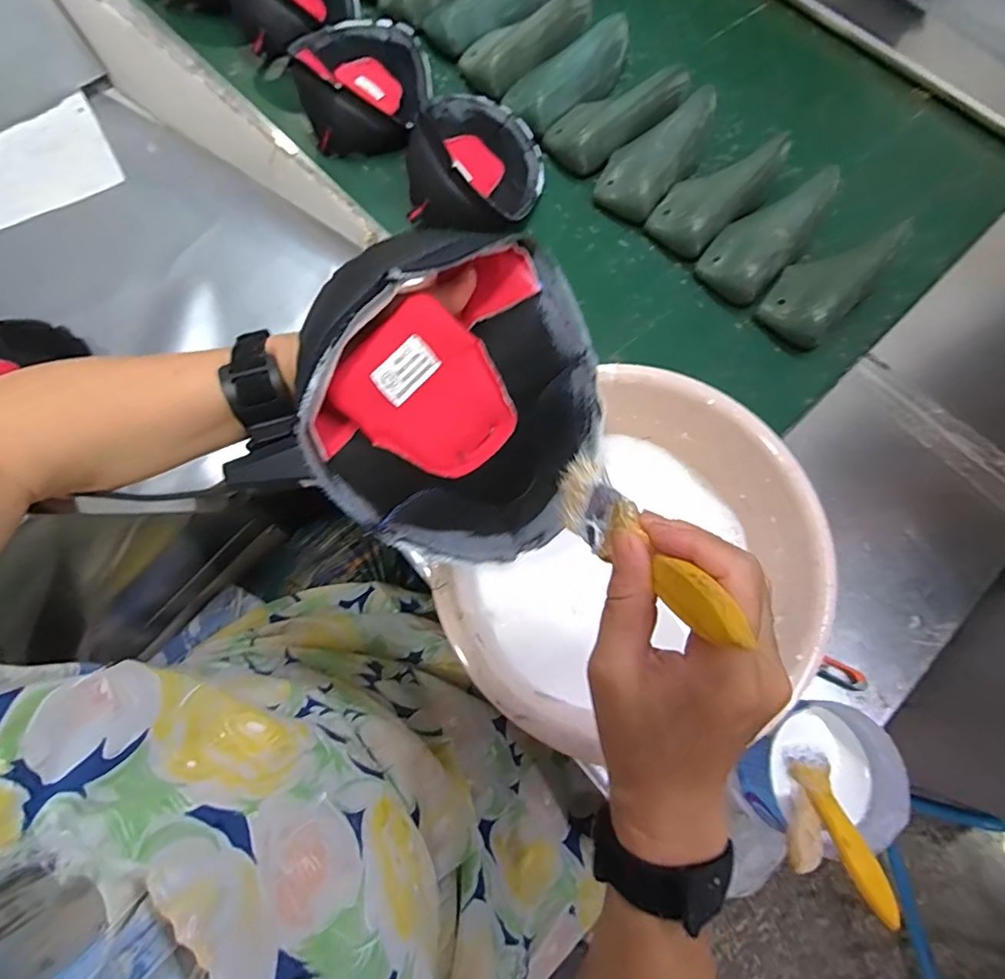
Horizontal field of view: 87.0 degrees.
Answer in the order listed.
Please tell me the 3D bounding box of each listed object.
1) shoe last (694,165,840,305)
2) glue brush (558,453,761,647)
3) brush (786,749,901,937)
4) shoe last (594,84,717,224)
[{"bbox_3d":[0.342,-0.326,0.667,0.205,0.056,0.091,-43,77,-1],"label":"shoe last"},{"bbox_3d":[0.061,0.024,0.245,0.023,0.150,0.038,-18,112,-8],"label":"glue brush"},{"bbox_3d":[0.240,0.237,0.376,0.027,0.019,0.112,-1,31,-2],"label":"brush"},{"bbox_3d":[0.216,-0.458,0.718,0.098,0.054,0.203,40,87,11],"label":"shoe last"}]

